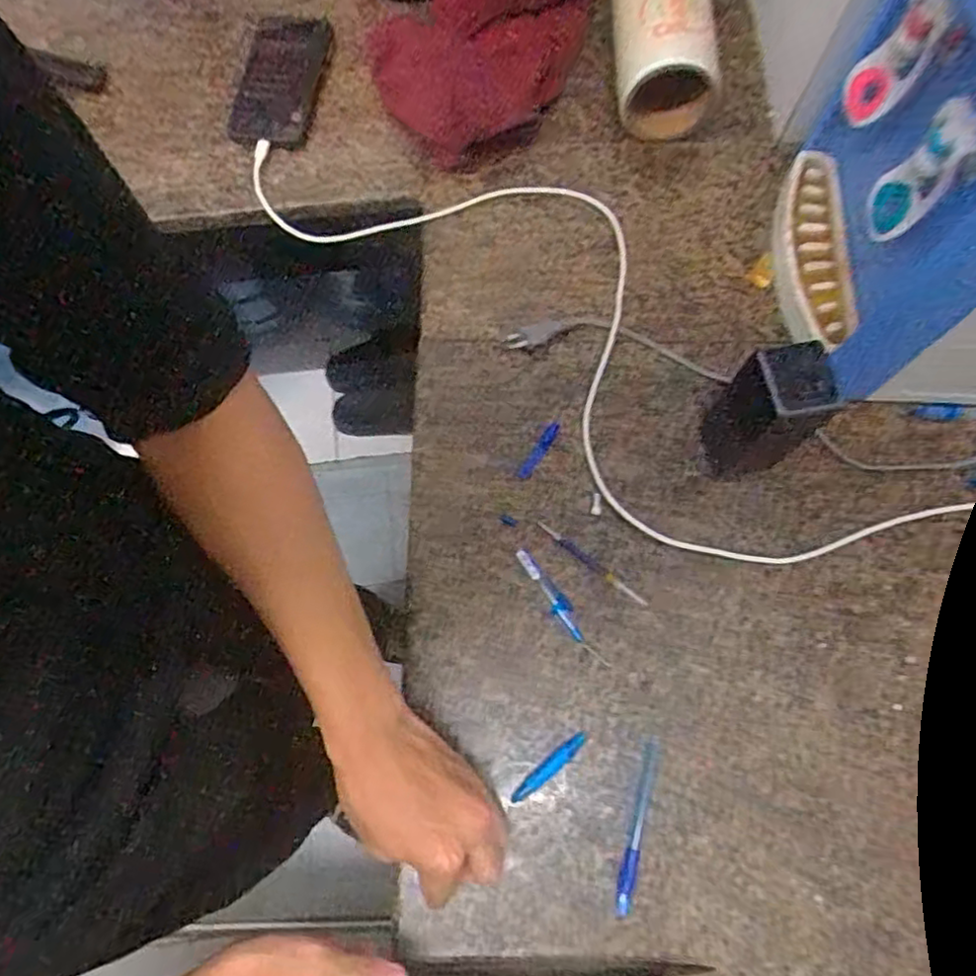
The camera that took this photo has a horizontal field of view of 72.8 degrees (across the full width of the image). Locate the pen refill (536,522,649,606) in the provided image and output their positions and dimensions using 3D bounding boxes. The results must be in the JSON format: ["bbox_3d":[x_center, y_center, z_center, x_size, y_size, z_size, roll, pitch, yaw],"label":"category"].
[{"bbox_3d":[0.083,0.060,0.530,0.104,0.004,0.008,37,77,11],"label":"pen refill"}]

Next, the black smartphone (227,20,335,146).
[{"bbox_3d":[-0.220,-0.435,0.706,0.083,0.016,0.187,6,73,3],"label":"black smartphone"}]

